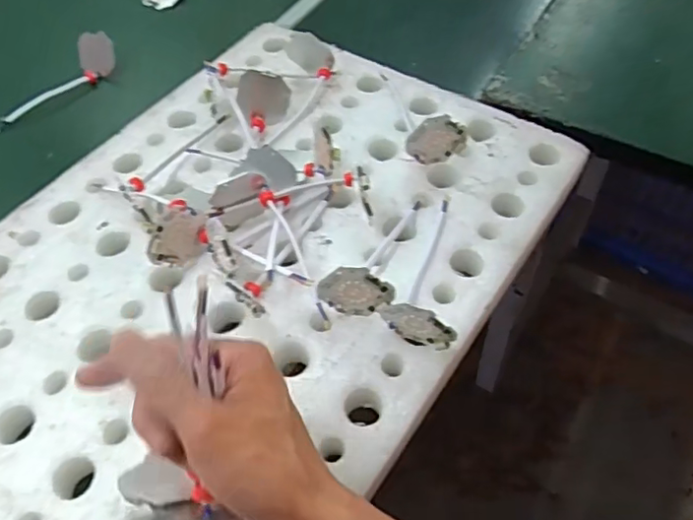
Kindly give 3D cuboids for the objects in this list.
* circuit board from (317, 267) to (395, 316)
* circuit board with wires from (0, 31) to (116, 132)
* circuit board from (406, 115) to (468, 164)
[{"bbox_3d":[0.005,0.023,0.413,0.043,0.045,0.005,36,38,-19],"label":"circuit board"},{"bbox_3d":[-0.327,-0.198,0.657,0.153,0.048,0.033,-36,59,-21],"label":"circuit board with wires"},{"bbox_3d":[0.076,-0.101,0.505,0.050,0.043,0.007,-10,38,0],"label":"circuit board"}]

